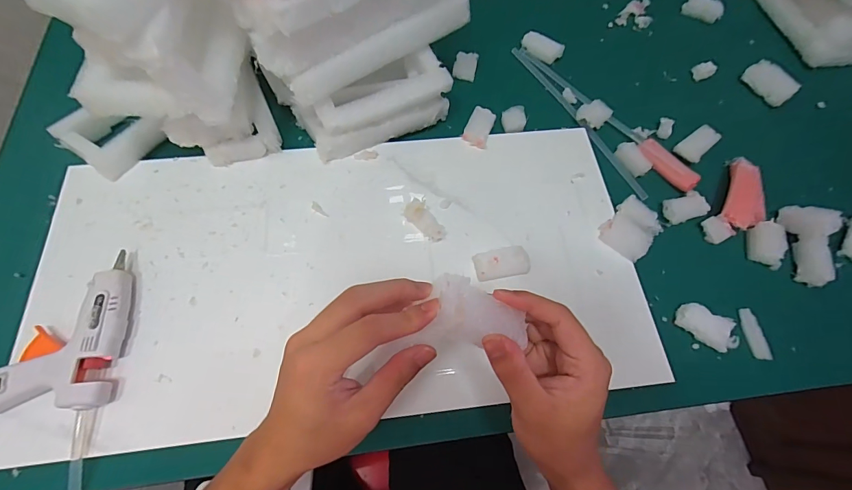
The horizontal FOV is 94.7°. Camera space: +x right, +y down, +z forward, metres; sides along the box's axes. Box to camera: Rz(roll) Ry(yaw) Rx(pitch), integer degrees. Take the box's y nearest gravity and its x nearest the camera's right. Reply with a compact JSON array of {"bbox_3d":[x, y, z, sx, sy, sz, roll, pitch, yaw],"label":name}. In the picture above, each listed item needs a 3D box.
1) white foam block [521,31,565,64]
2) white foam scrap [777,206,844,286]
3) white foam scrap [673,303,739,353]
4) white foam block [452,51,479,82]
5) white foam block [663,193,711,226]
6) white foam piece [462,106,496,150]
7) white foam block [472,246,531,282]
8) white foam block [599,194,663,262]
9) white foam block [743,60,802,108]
[{"bbox_3d":[0.159,-0.271,0.535,0.057,0.016,0.023,32,69,11],"label":"white foam block"},{"bbox_3d":[0.408,-0.005,0.412,0.019,0.047,0.088,5,67,0],"label":"white foam scrap"},{"bbox_3d":[0.277,0.080,0.387,0.052,0.014,0.032,28,69,9],"label":"white foam scrap"},{"bbox_3d":[0.053,-0.240,0.526,0.030,0.008,0.043,12,67,3],"label":"white foam block"},{"bbox_3d":[0.286,-0.041,0.433,0.042,0.015,0.030,-12,68,-7],"label":"white foam block"},{"bbox_3d":[0.065,-0.142,0.474,0.029,0.012,0.051,18,67,5],"label":"white foam piece"},{"bbox_3d":[0.078,0.018,0.398,0.054,0.017,0.032,-9,68,-6],"label":"white foam block"},{"bbox_3d":[0.217,-0.017,0.414,0.047,0.022,0.054,39,71,13],"label":"white foam block"},{"bbox_3d":[0.456,-0.215,0.518,0.040,0.015,0.062,-26,70,-13],"label":"white foam block"}]

